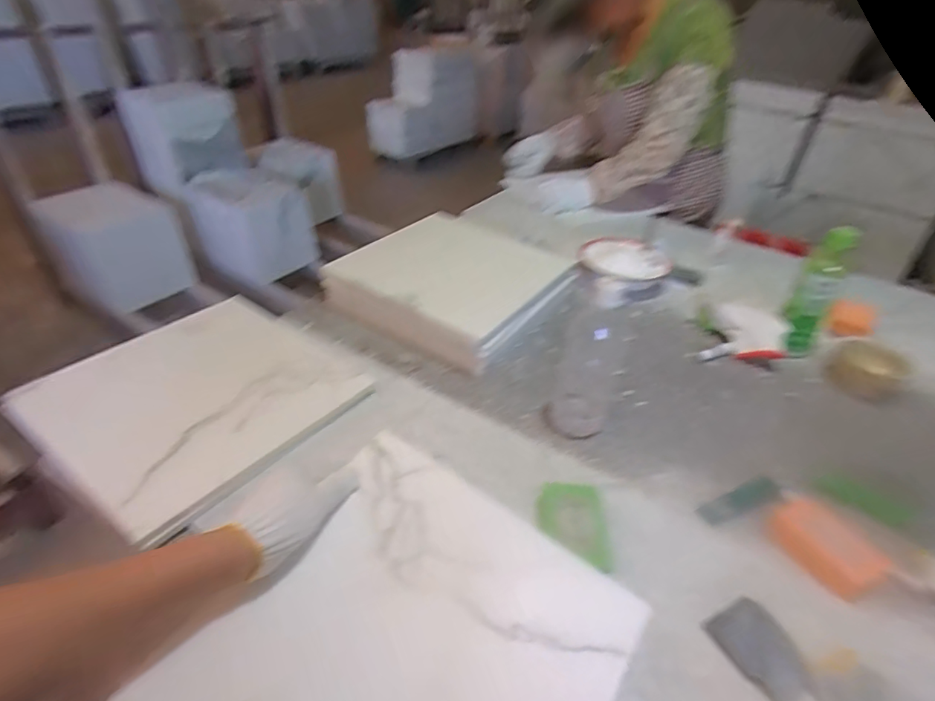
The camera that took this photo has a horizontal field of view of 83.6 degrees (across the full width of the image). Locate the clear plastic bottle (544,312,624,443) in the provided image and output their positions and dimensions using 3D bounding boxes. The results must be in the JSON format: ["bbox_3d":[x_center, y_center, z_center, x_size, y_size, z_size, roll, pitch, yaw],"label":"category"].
[{"bbox_3d":[0.175,0.011,0.744,0.082,0.058,0.267,17,40,16],"label":"clear plastic bottle"}]

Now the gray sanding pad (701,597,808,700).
[{"bbox_3d":[0.257,0.259,0.454,0.062,0.004,0.078,-19,44,-26],"label":"gray sanding pad"}]

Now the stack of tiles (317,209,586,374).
[{"bbox_3d":[-0.029,-0.116,0.868,0.313,0.069,0.286,24,42,23],"label":"stack of tiles"}]

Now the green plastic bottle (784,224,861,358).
[{"bbox_3d":[0.518,-0.086,0.785,0.048,0.187,0.065,-29,49,-34],"label":"green plastic bottle"}]

